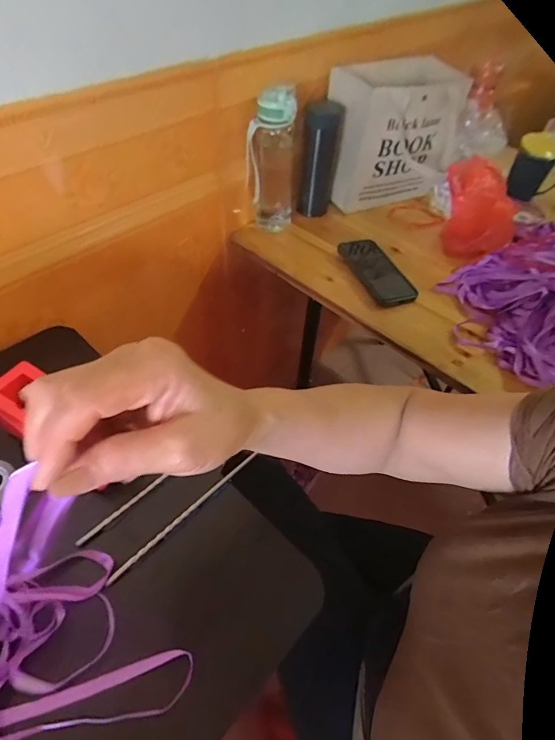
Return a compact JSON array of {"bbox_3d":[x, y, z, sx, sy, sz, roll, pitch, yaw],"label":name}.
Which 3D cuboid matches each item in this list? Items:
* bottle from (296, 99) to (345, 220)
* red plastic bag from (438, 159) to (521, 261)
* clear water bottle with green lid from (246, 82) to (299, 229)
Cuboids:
[{"bbox_3d":[0.080,-0.394,0.779,0.067,0.187,0.058,8,50,2],"label":"bottle"},{"bbox_3d":[0.364,-0.291,0.752,0.141,0.148,0.074,30,55,20],"label":"red plastic bag"},{"bbox_3d":[-0.009,-0.363,0.725,0.085,0.227,0.064,4,50,-1],"label":"clear water bottle with green lid"}]

